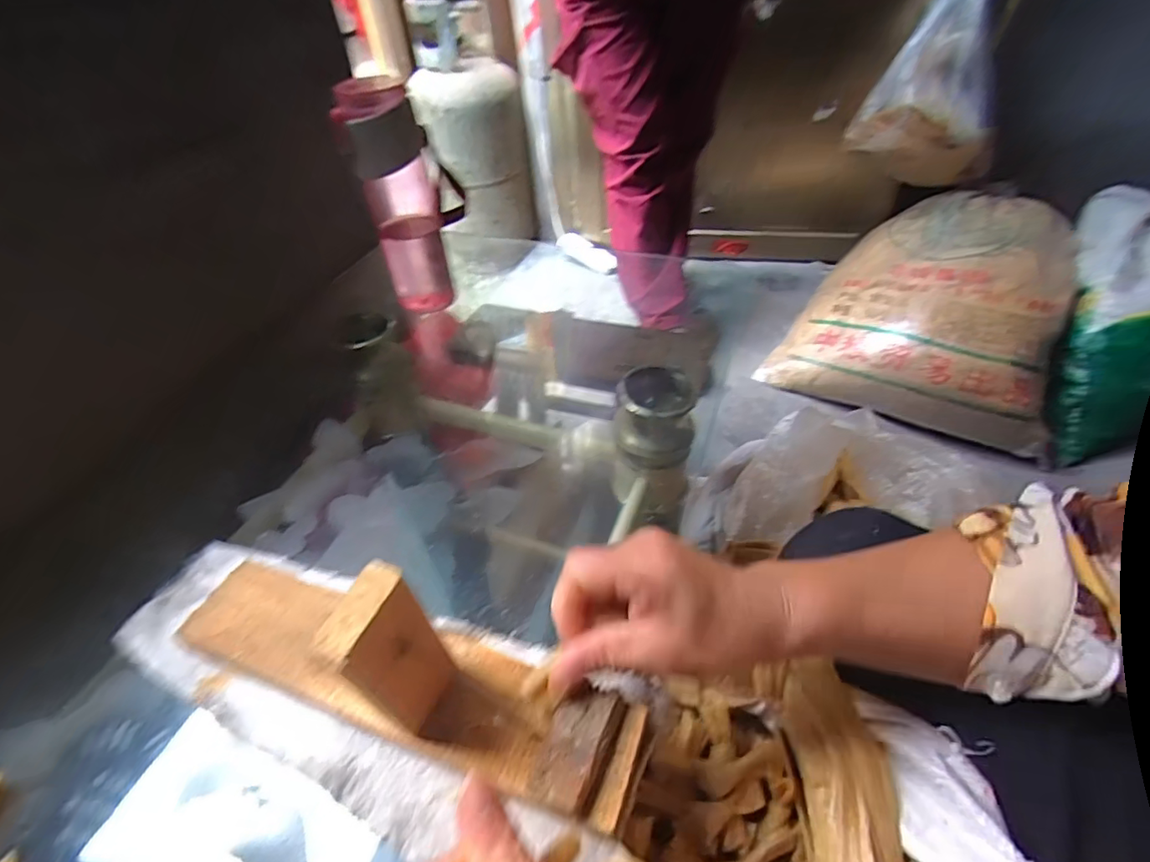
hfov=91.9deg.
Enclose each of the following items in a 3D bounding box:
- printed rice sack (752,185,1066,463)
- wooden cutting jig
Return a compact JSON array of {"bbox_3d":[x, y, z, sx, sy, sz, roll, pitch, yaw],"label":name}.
[{"bbox_3d":[0.739,-0.252,1.123,0.484,0.256,0.510,29,52,30],"label":"printed rice sack"},{"bbox_3d":[-0.100,0.101,0.284,0.270,0.117,0.071,12,46,18],"label":"wooden cutting jig"}]

